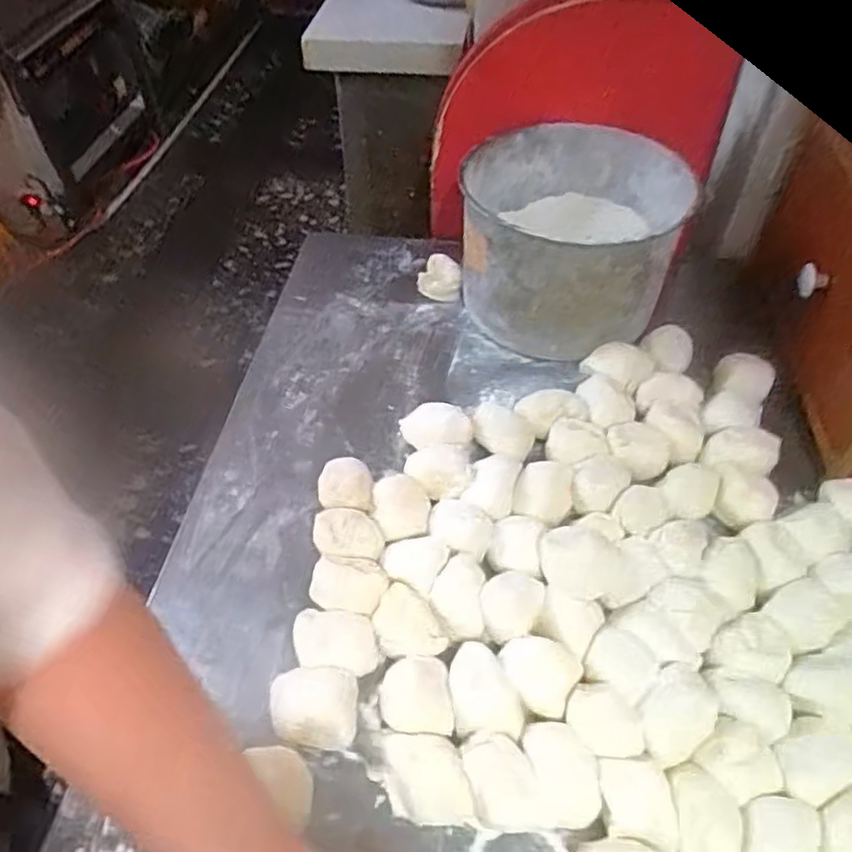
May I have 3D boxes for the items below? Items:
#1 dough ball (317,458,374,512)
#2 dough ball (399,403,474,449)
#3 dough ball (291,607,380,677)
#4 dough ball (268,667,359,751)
[{"bbox_3d":[-0.064,0.052,0.539,0.045,0.031,0.056,-2,49,-1],"label":"dough ball"},{"bbox_3d":[0.008,0.001,0.577,0.063,0.029,0.044,3,49,3],"label":"dough ball"},{"bbox_3d":[-0.061,0.150,0.457,0.060,0.020,0.039,11,50,9],"label":"dough ball"},{"bbox_3d":[-0.073,0.179,0.427,0.056,0.038,0.047,3,49,3],"label":"dough ball"}]

